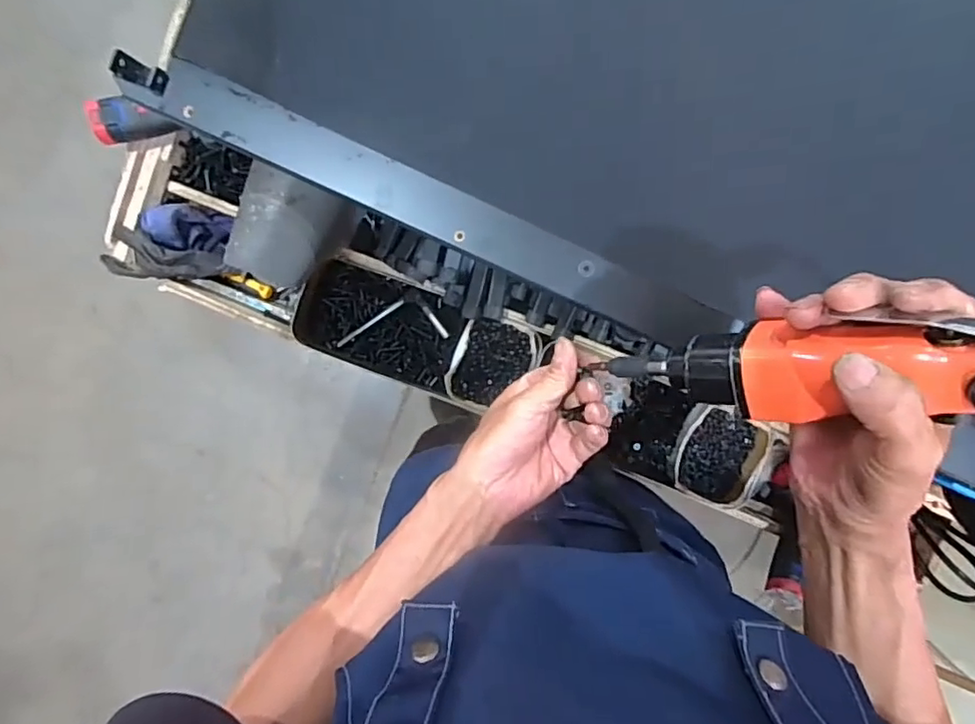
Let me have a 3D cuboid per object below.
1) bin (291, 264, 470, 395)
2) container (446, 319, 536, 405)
[{"bbox_3d":[-0.144,-0.051,0.800,0.214,0.063,0.122,20,94,2],"label":"bin"},{"bbox_3d":[0.006,0.001,0.792,0.096,0.040,0.116,21,94,2],"label":"container"}]

